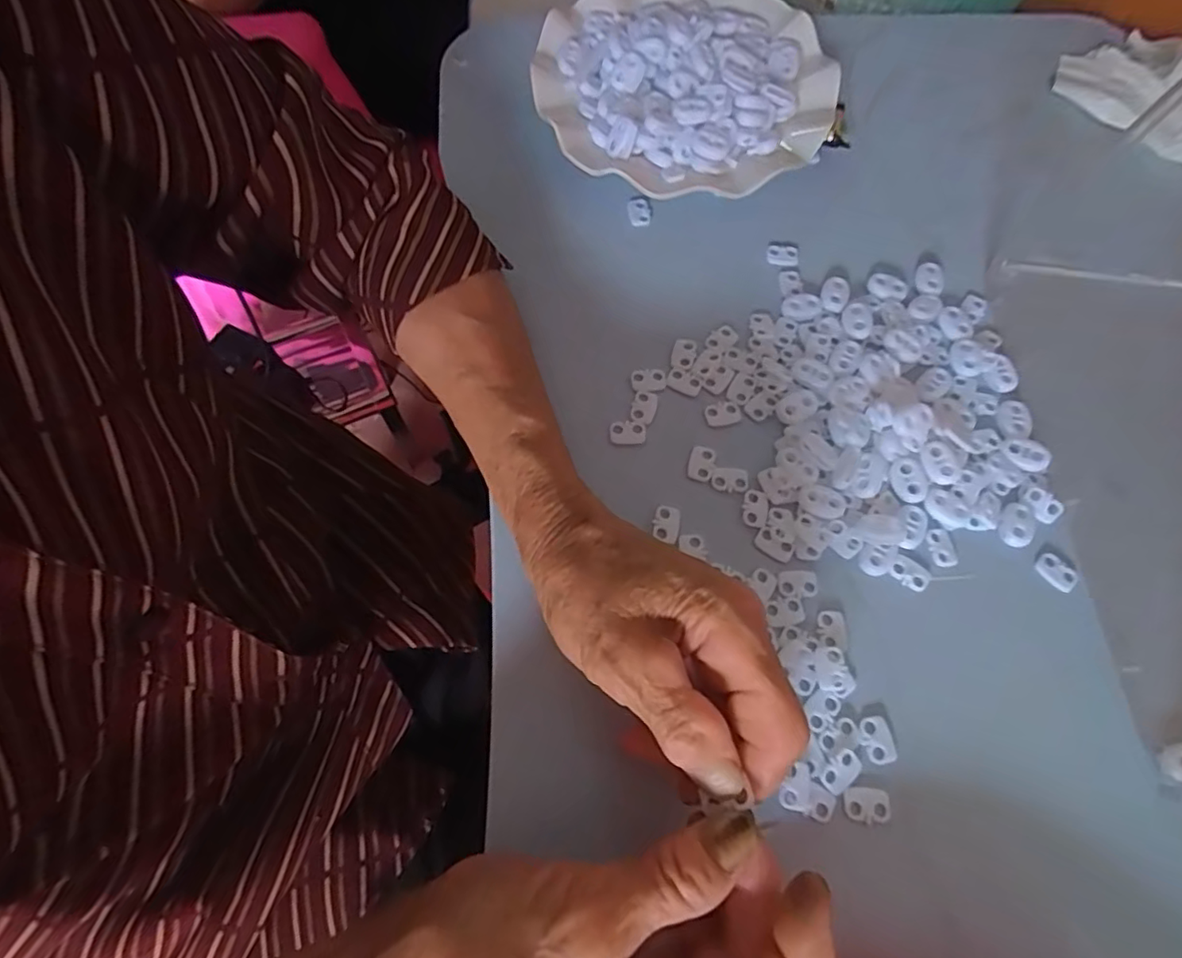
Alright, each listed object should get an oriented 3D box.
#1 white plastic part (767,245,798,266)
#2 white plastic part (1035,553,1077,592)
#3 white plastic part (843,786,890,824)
[{"bbox_3d":[0.111,-0.130,0.356,0.018,0.004,0.014,11,67,4],"label":"white plastic part"},{"bbox_3d":[0.219,0.044,0.288,0.013,0.004,0.018,-39,72,-16],"label":"white plastic part"},{"bbox_3d":[0.112,0.132,0.248,0.018,0.004,0.013,8,67,3],"label":"white plastic part"}]

